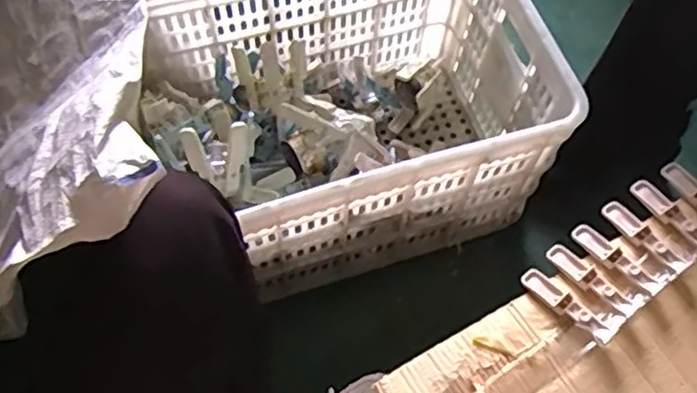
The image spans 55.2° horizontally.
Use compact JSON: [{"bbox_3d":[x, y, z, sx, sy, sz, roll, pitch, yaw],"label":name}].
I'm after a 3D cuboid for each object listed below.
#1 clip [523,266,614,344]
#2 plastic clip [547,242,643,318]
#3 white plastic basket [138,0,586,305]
[{"bbox_3d":[0.213,0.105,0.653,0.026,0.015,0.101,-36,53,-18],"label":"clip"},{"bbox_3d":[0.241,0.082,0.659,0.097,0.019,0.025,42,69,18],"label":"plastic clip"},{"bbox_3d":[-0.013,-0.103,0.933,0.502,0.297,0.348,-16,64,-10],"label":"white plastic basket"}]

